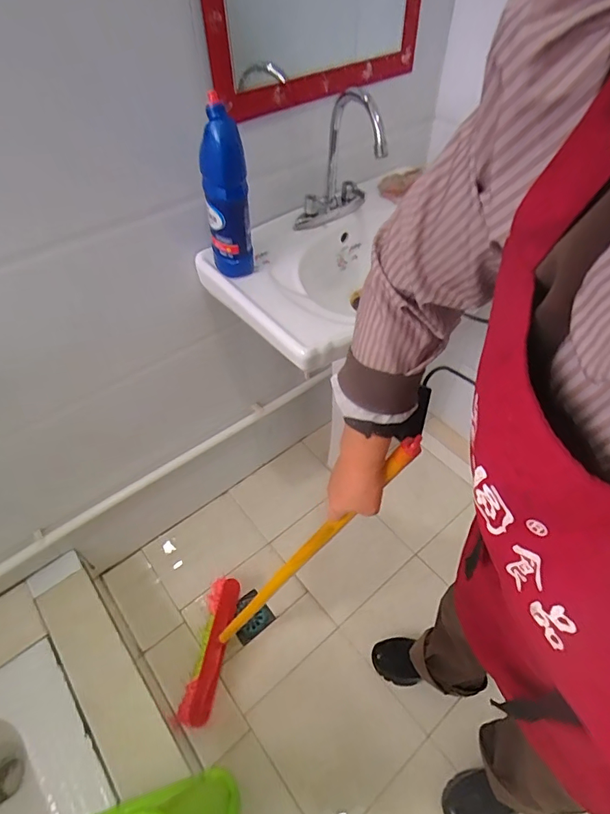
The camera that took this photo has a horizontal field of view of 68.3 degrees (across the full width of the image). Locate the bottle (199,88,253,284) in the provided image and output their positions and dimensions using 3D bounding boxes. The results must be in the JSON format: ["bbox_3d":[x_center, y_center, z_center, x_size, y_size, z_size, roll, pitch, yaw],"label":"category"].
[{"bbox_3d":[-0.122,-0.341,0.736,0.074,0.259,0.067,-31,51,-26],"label":"bottle"}]

